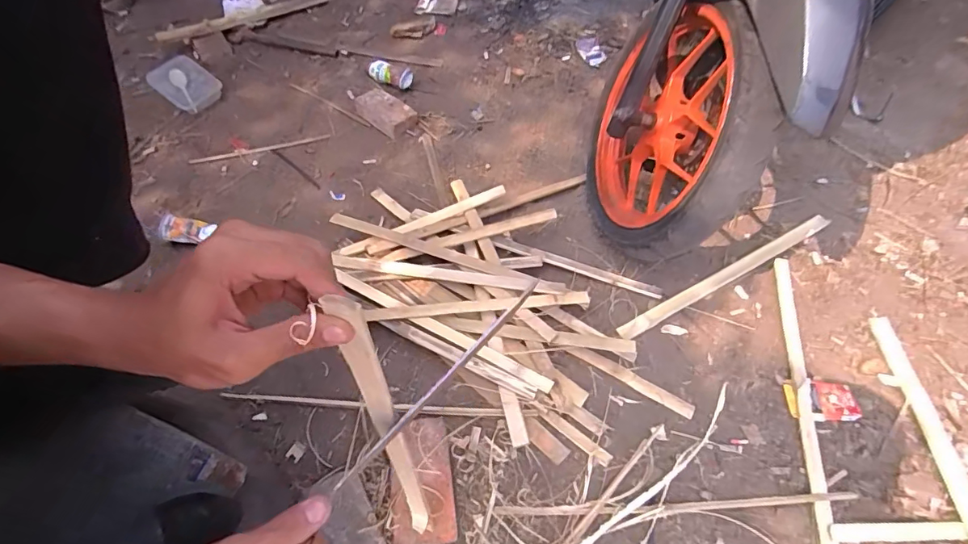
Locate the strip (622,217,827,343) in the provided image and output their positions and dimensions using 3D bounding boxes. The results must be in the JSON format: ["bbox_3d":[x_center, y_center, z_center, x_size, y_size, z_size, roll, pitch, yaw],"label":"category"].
[{"bbox_3d":[0.483,0.000,0.951,0.543,0.011,0.028,-24,59,-18],"label":"strip"}]

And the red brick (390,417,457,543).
[{"bbox_3d":[-0.090,0.300,0.710,0.090,0.038,0.174,-5,55,-5],"label":"red brick"}]

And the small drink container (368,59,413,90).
[{"bbox_3d":[-0.246,-0.514,1.270,0.134,0.046,0.054,27,61,19],"label":"small drink container"}]

